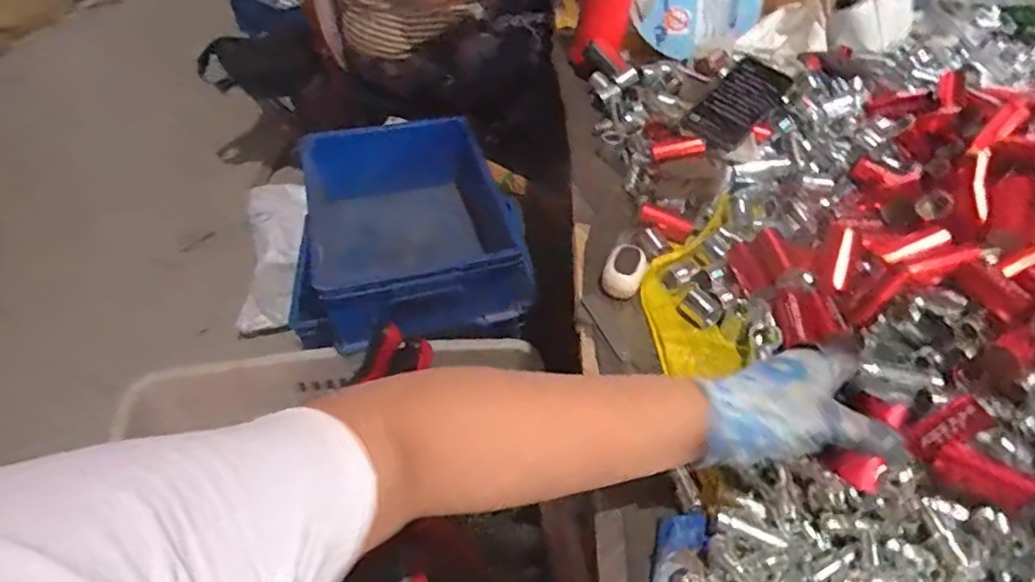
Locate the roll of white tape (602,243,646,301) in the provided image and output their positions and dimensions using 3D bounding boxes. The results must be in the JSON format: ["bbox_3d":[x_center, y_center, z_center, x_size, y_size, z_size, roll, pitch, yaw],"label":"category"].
[{"bbox_3d":[0.115,-0.021,0.647,0.039,0.031,0.054,16,48,13],"label":"roll of white tape"}]

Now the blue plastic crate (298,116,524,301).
[{"bbox_3d":[-0.182,-0.107,1.024,0.358,0.158,0.399,-9,48,-11],"label":"blue plastic crate"}]

